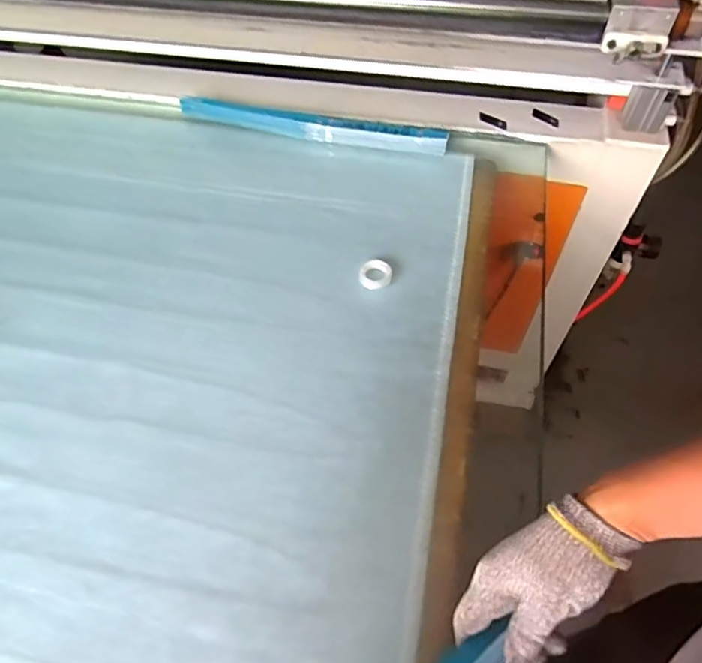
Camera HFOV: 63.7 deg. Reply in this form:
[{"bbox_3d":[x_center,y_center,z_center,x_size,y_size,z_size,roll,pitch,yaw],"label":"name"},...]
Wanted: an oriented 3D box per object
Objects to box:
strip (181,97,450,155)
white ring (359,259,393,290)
[{"bbox_3d":[-0.059,-0.294,0.805,0.388,0.029,0.026,11,57,8],"label":"strip"},{"bbox_3d":[0.029,-0.066,0.661,0.038,0.013,0.038,0,56,1],"label":"white ring"}]

